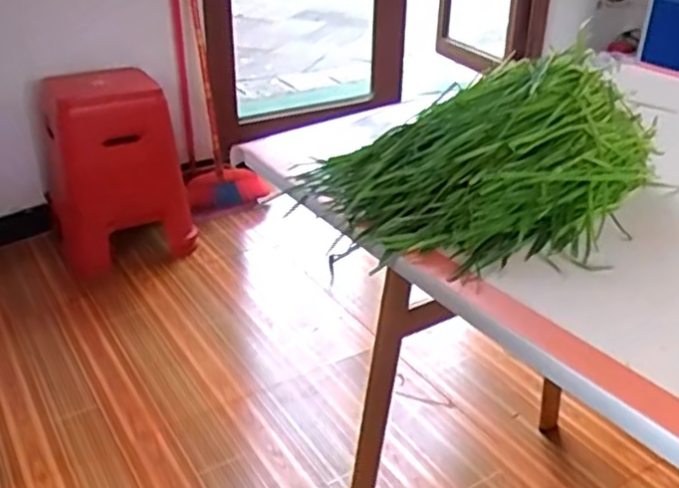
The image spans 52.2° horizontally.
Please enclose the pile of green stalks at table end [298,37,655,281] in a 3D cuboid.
[{"bbox_3d":[0.160,-0.091,0.686,0.347,0.118,0.238,-9,30,-16],"label":"pile of green stalks at table end"}]

